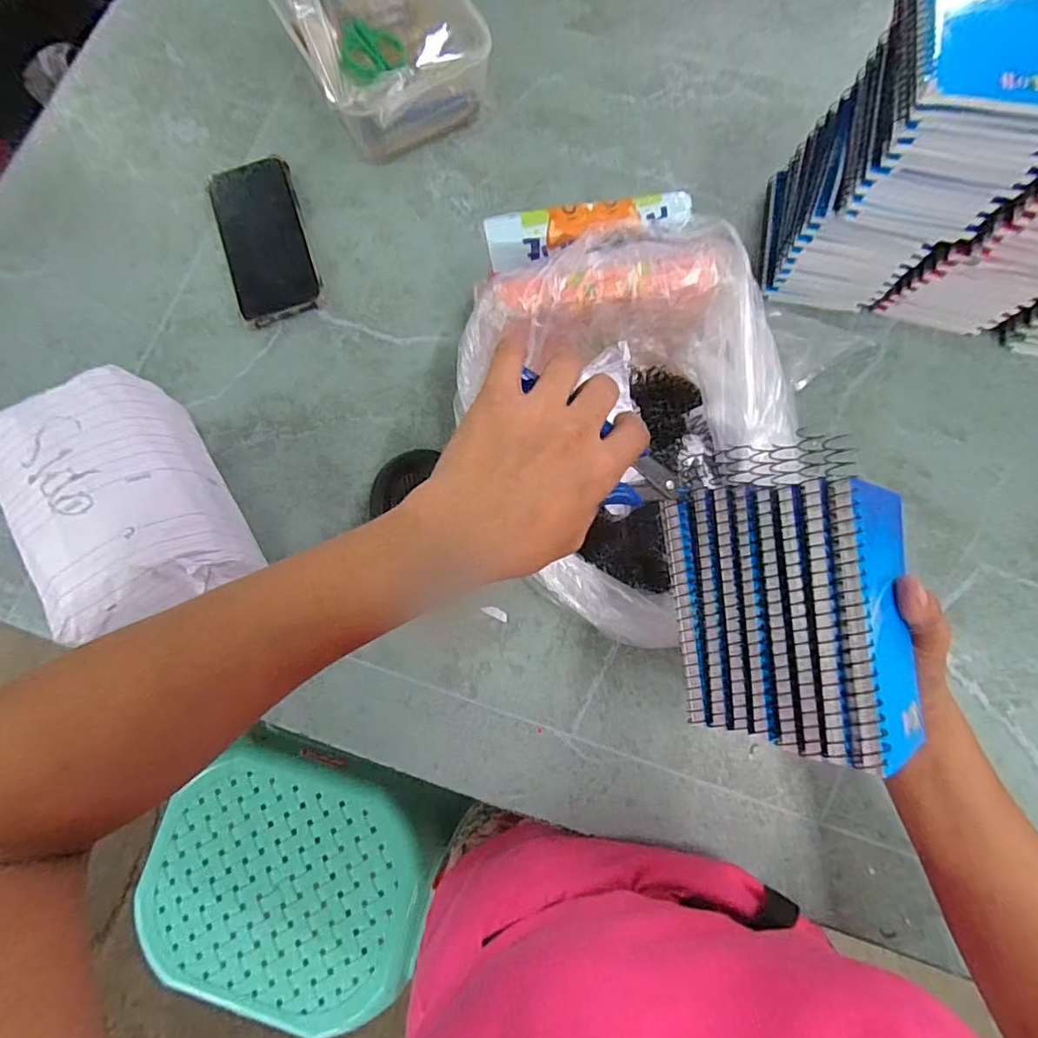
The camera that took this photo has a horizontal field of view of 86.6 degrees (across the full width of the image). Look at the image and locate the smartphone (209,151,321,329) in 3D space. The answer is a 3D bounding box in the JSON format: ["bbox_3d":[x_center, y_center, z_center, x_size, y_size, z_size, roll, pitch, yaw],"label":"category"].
[{"bbox_3d":[-0.244,-0.272,0.530,0.079,0.014,0.180,-19,75,-3],"label":"smartphone"}]

